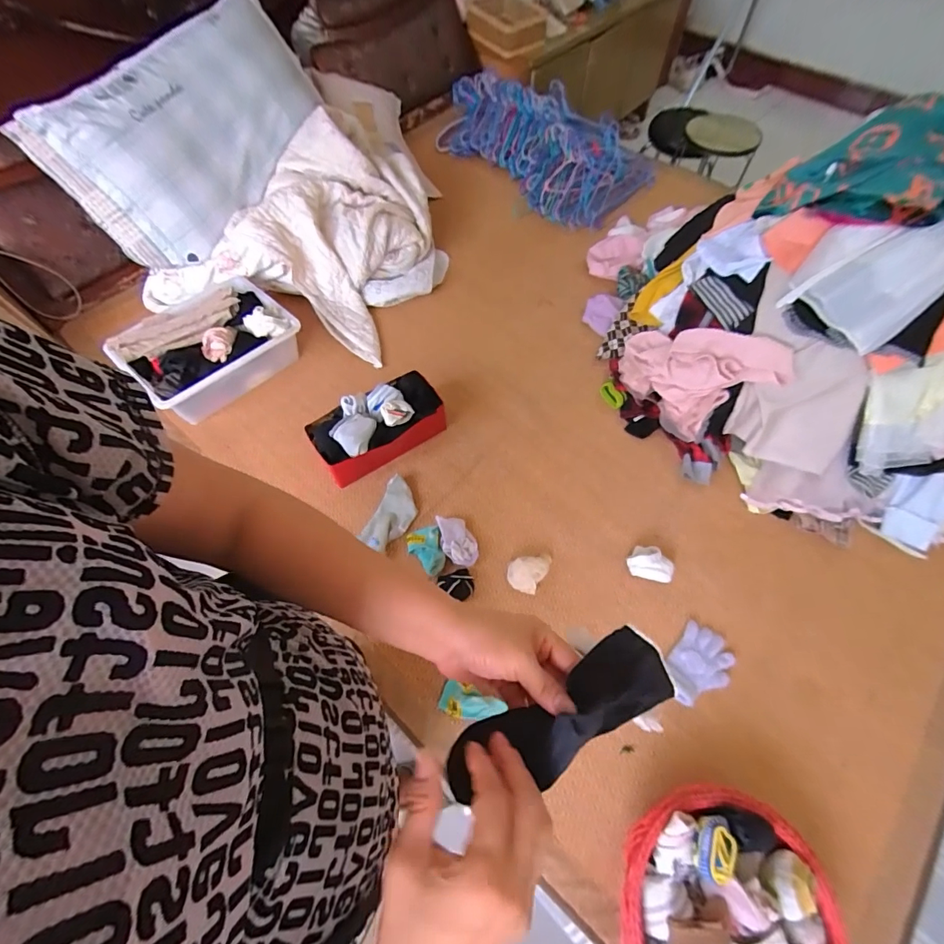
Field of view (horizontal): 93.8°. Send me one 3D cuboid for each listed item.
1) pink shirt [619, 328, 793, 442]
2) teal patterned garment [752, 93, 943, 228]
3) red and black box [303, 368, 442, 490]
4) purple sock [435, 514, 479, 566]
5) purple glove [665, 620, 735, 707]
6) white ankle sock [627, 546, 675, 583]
[{"bbox_3d":[0.480,-0.221,0.967,0.306,0.200,0.188,37,67,19],"label":"pink shirt"},{"bbox_3d":[0.825,-0.570,0.842,0.392,0.143,0.255,32,65,17],"label":"teal patterned garment"},{"bbox_3d":[-0.207,-0.100,0.993,0.282,0.115,0.141,-29,64,-16],"label":"red and black box"},{"bbox_3d":[-0.028,0.141,0.892,0.070,0.040,0.110,-13,61,-7],"label":"purple sock"},{"bbox_3d":[0.399,0.343,0.776,0.093,0.013,0.142,39,66,17],"label":"purple glove"},{"bbox_3d":[0.350,0.178,0.864,0.088,0.046,0.068,11,61,7],"label":"white ankle sock"}]

